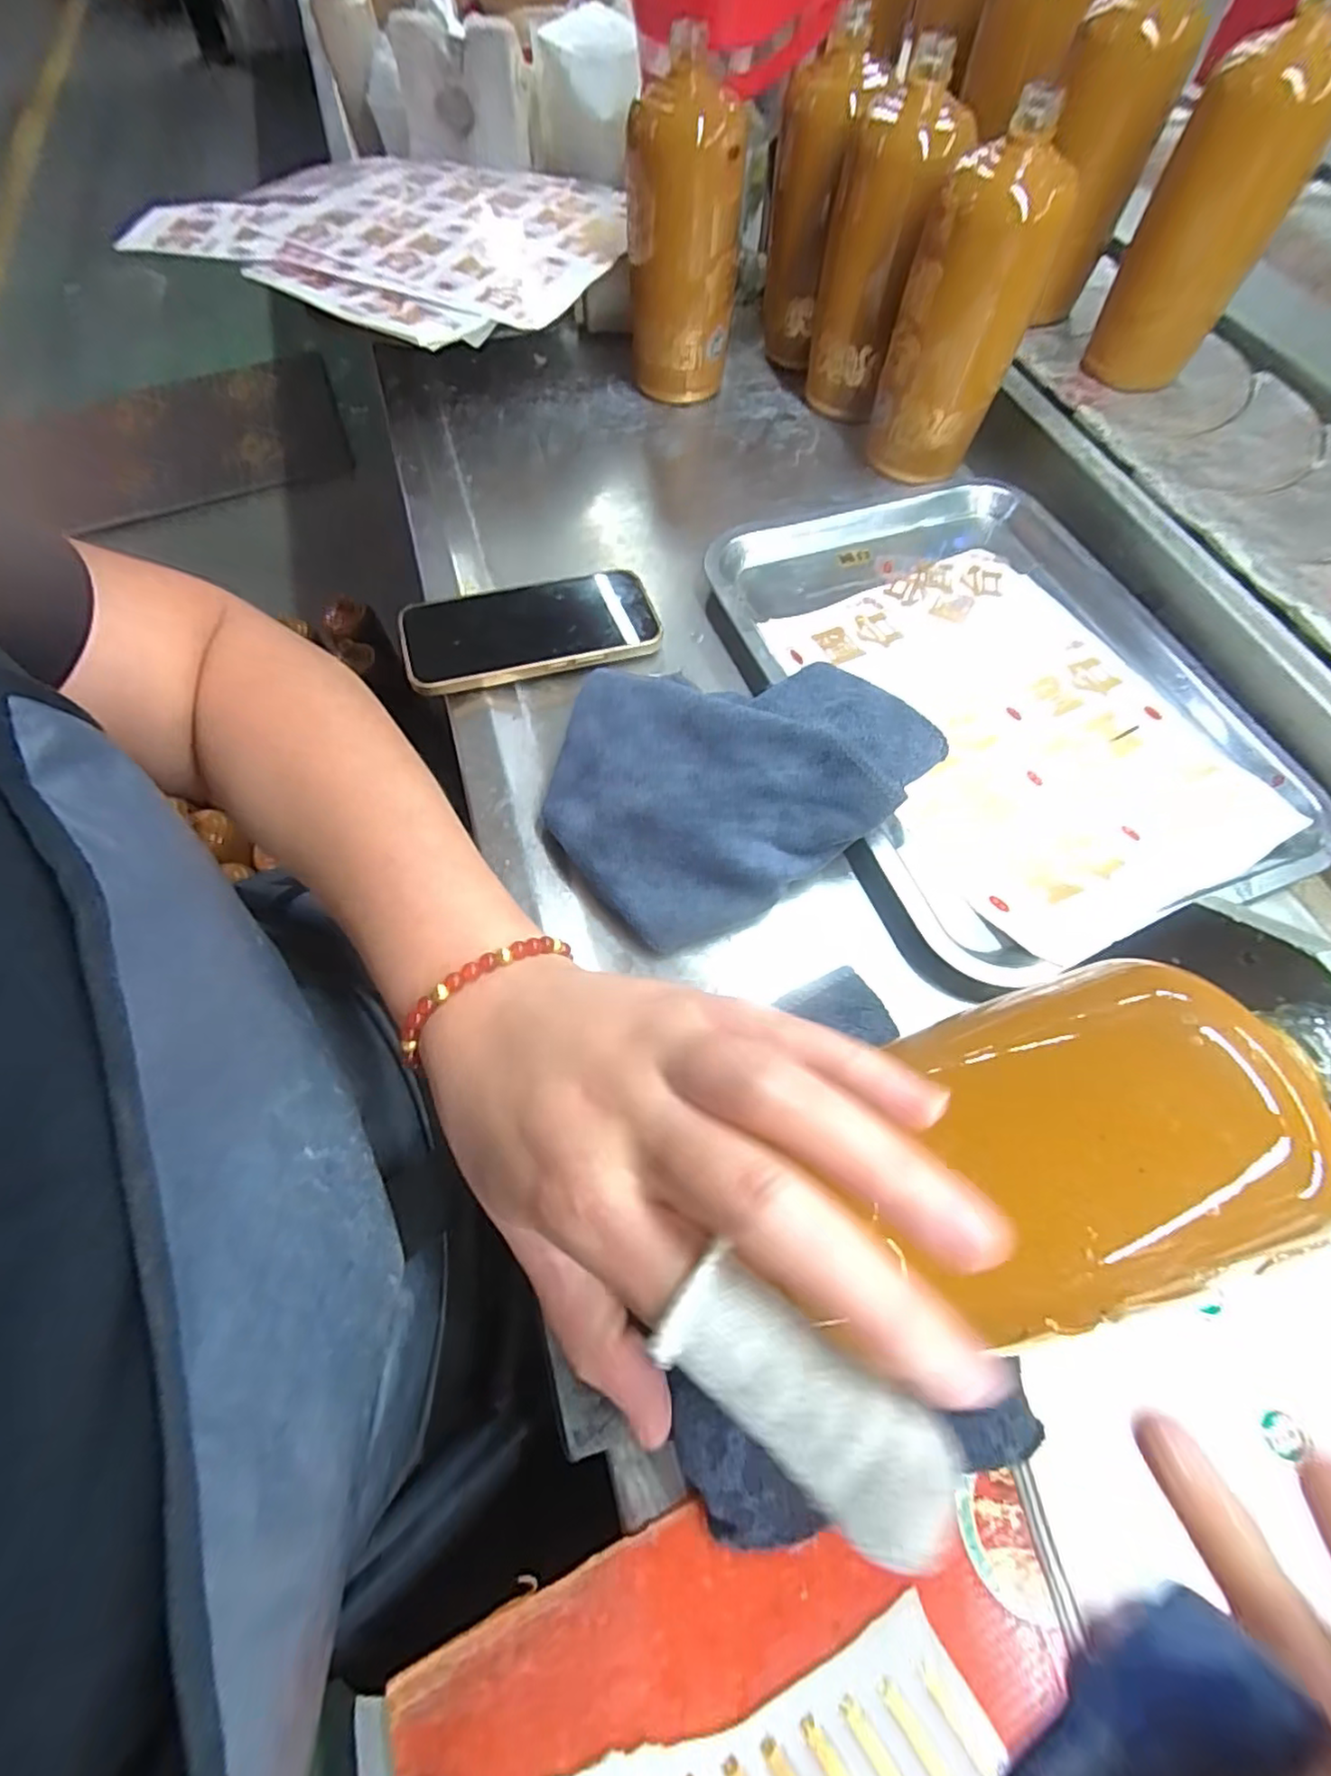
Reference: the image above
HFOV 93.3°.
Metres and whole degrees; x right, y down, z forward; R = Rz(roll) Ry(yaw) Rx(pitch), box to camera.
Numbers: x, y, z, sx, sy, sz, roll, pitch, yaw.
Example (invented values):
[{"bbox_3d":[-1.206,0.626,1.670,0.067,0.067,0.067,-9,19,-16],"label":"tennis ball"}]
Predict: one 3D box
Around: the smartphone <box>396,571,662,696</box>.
[{"bbox_3d":[-0.085,-0.166,0.398,0.156,0.012,0.076,-15,63,-10],"label":"smartphone"}]

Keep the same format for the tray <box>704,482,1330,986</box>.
[{"bbox_3d":[0.202,-0.129,0.392,0.268,0.031,0.350,-21,66,-9],"label":"tray"}]

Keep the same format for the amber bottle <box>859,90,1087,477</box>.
[{"bbox_3d":[0.198,-0.386,0.421,0.081,0.165,0.065,36,71,16],"label":"amber bottle"}]

